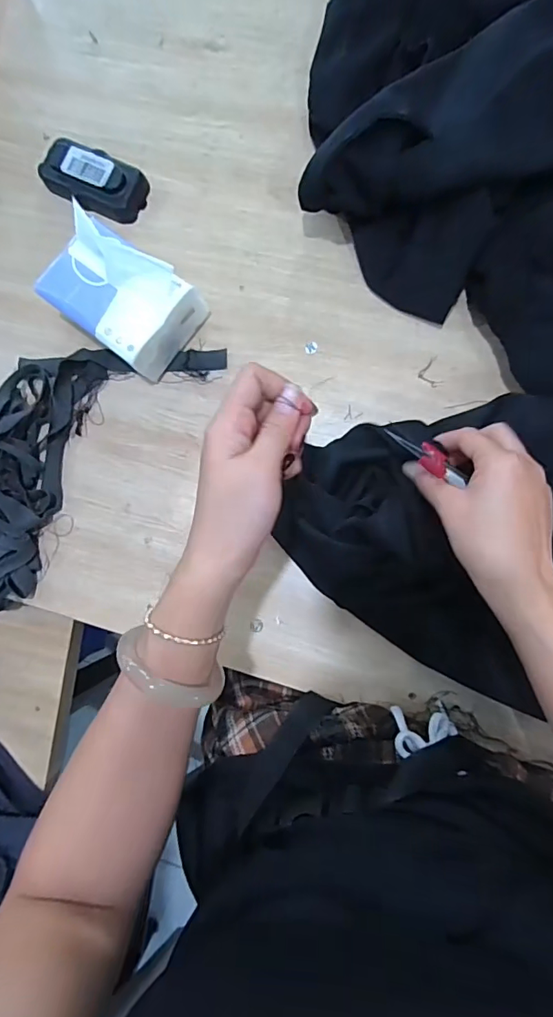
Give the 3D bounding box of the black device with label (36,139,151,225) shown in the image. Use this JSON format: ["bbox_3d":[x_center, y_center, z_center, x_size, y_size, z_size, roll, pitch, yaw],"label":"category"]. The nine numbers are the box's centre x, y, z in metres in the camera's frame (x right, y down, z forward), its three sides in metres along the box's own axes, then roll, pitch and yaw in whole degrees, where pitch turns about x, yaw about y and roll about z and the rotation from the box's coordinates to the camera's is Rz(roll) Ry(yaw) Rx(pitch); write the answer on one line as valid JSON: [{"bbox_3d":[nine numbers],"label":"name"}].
[{"bbox_3d":[-0.179,-0.315,0.468,0.100,0.026,0.052,24,88,8],"label":"black device with label"}]

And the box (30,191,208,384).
[{"bbox_3d":[-0.140,-0.189,0.426,0.121,0.085,0.086,38,90,8],"label":"box"}]

